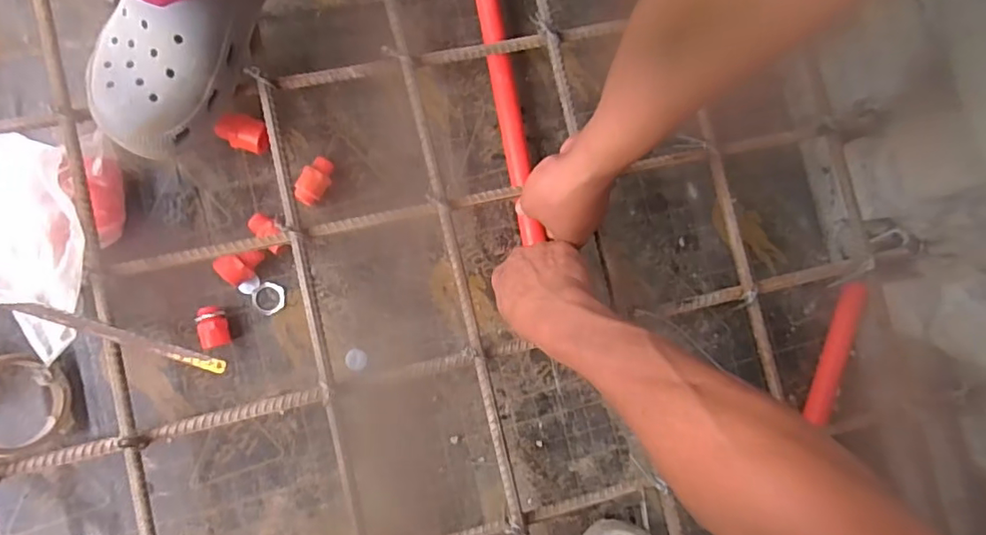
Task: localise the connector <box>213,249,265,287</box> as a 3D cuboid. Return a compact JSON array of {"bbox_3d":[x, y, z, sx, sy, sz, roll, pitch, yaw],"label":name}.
[{"bbox_3d":[-0.251,-0.003,0.564,0.042,0.034,0.029,-41,91,-9],"label":"connector"}]

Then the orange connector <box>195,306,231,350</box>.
[{"bbox_3d":[-0.279,0.060,0.561,0.027,0.027,0.042,-13,87,-8],"label":"orange connector"}]

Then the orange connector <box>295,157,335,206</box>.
[{"bbox_3d":[-0.186,-0.090,0.587,0.028,0.022,0.051,38,81,-3],"label":"orange connector"}]

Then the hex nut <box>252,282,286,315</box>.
[{"bbox_3d":[-0.230,0.032,0.576,0.031,0.004,0.032,25,82,-5],"label":"hex nut"}]

